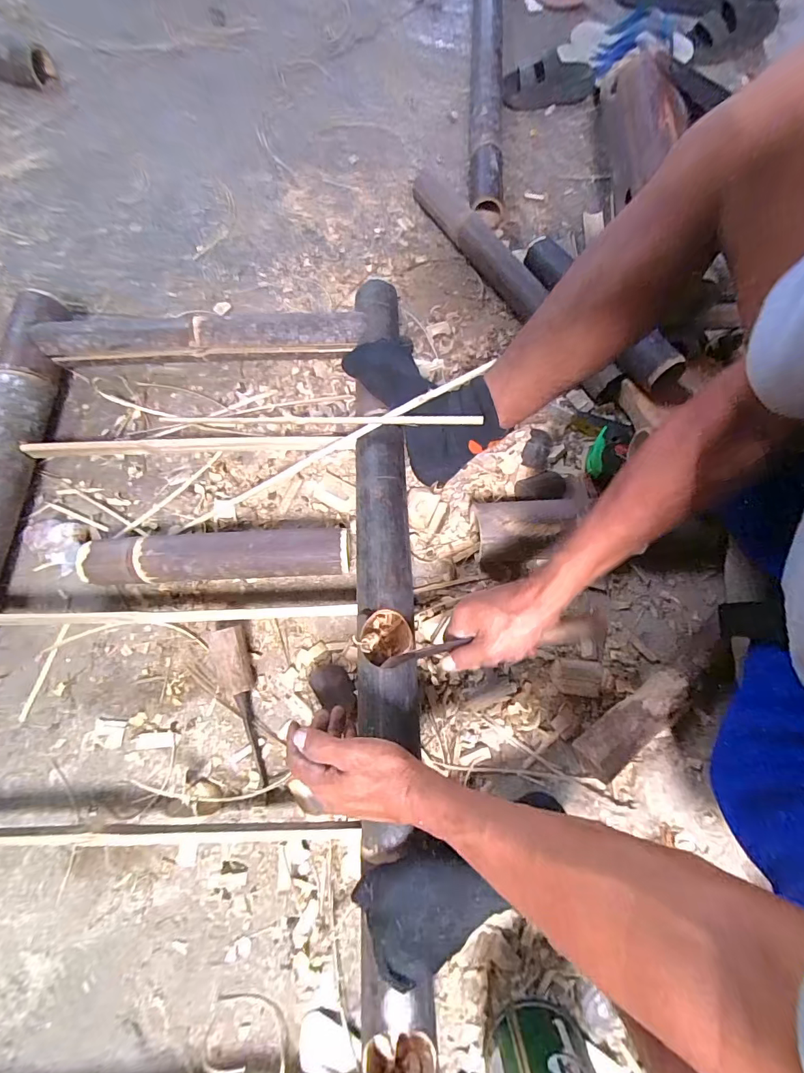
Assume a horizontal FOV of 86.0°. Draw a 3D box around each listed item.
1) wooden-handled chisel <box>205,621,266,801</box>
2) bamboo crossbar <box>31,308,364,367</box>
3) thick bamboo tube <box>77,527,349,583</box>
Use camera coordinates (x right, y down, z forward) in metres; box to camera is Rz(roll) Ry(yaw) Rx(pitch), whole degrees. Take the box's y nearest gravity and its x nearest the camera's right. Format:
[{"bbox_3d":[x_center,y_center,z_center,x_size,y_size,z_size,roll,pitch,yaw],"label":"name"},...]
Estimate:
[{"bbox_3d":[-0.188,0.205,0.513,0.037,0.031,0.197,-16,86,-7],"label":"wooden-handled chisel"},{"bbox_3d":[-0.295,-0.291,0.654,0.459,0.073,0.053,-3,72,-3],"label":"bamboo crossbar"},{"bbox_3d":[-0.229,0.028,0.550,0.323,0.055,0.061,-2,72,-2],"label":"thick bamboo tube"}]

